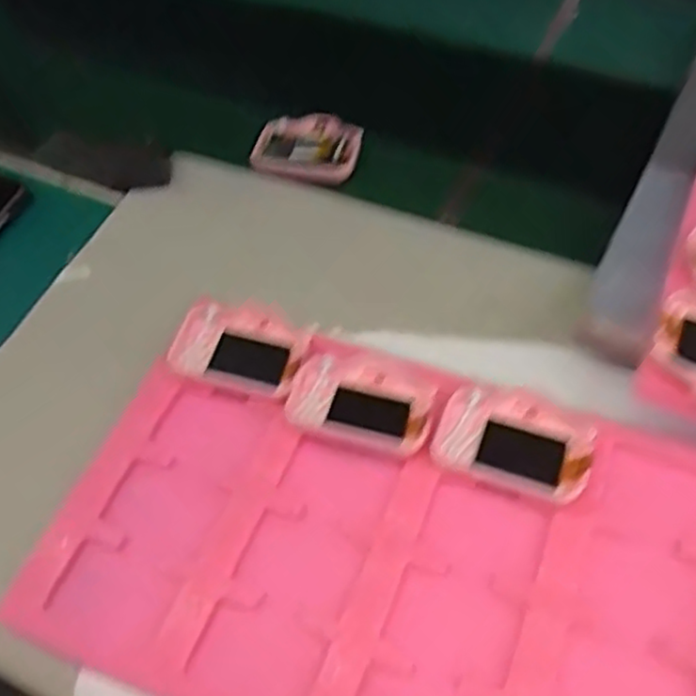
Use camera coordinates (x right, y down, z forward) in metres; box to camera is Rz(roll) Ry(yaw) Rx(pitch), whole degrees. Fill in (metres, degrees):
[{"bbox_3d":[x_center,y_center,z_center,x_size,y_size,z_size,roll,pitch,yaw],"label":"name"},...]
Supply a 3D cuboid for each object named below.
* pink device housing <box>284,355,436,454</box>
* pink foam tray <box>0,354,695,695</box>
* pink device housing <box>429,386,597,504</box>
[{"bbox_3d":[0.009,0.033,0.438,0.083,0.018,0.050,11,57,12],"label":"pink device housing"},{"bbox_3d":[0.024,0.113,0.388,0.362,0.013,0.216,17,57,17],"label":"pink foam tray"},{"bbox_3d":[0.096,0.053,0.416,0.085,0.018,0.054,16,59,15],"label":"pink device housing"}]

